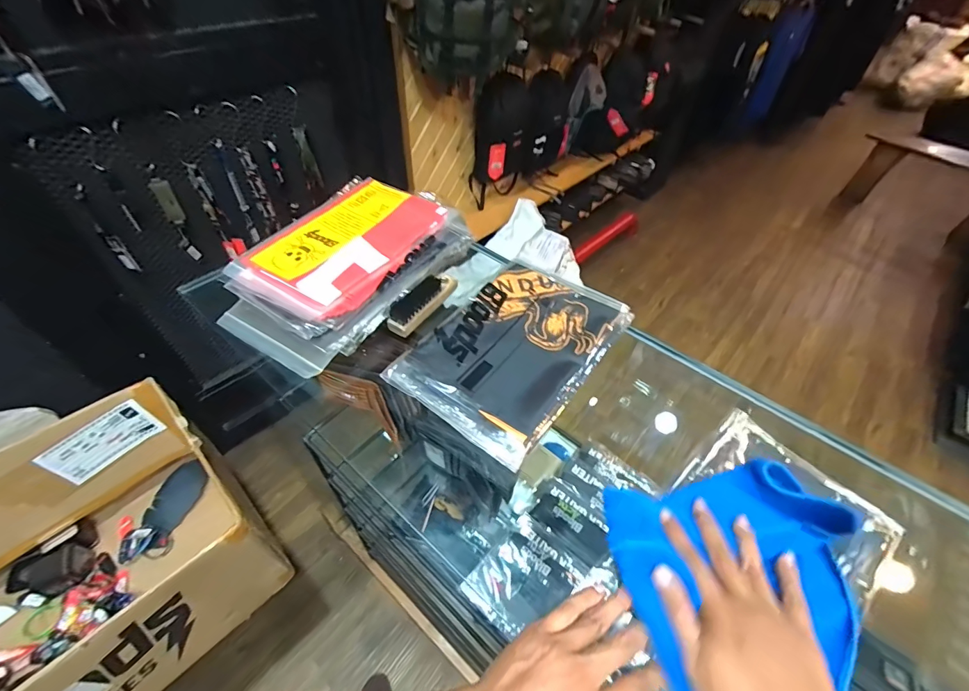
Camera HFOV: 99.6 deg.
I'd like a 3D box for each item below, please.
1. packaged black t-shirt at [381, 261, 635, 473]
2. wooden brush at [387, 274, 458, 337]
[{"bbox_3d":[0.047,-0.004,0.536,0.189,0.023,0.296,29,54,22],"label":"packaged black t-shirt"},{"bbox_3d":[-0.086,-0.068,0.578,0.034,0.038,0.129,27,53,20],"label":"wooden brush"}]

